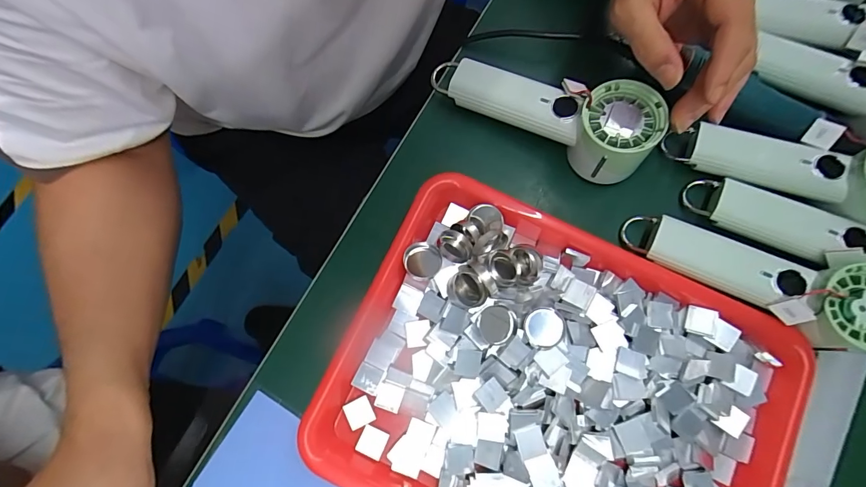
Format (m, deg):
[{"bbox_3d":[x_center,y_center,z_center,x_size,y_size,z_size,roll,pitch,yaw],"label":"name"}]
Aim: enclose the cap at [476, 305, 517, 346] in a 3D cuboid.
[{"bbox_3d":[0.049,0.064,0.315,0.030,0.012,0.029,0,79,-3],"label":"cap"}]

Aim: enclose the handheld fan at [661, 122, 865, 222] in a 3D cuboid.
[{"bbox_3d":[0.303,-0.063,0.330,0.181,0.034,0.066,16,80,18],"label":"handheld fan"}]

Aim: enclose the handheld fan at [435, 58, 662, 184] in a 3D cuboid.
[{"bbox_3d":[0.090,-0.115,0.353,0.193,0.058,0.060,25,80,17],"label":"handheld fan"}]

